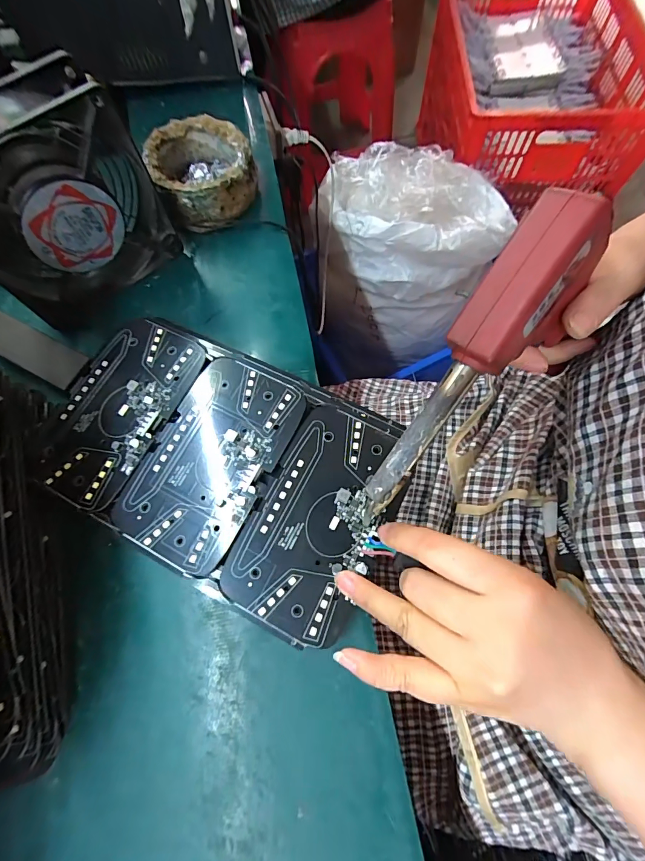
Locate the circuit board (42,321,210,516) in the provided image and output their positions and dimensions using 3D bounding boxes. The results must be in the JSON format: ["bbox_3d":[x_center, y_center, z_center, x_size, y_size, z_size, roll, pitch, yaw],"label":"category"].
[{"bbox_3d":[-0.139,-0.016,0.257,0.075,0.004,0.128,23,74,12],"label":"circuit board"}]

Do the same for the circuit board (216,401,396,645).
[{"bbox_3d":[-0.001,0.050,0.228,0.070,0.005,0.131,24,74,8],"label":"circuit board"}]

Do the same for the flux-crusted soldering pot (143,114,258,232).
[{"bbox_3d":[-0.098,-0.214,0.313,0.079,0.037,0.082,0,72,1],"label":"flux-crusted soldering pot"}]

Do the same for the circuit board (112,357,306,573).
[{"bbox_3d":[-0.070,0.015,0.239,0.077,0.004,0.129,26,74,9],"label":"circuit board"}]

